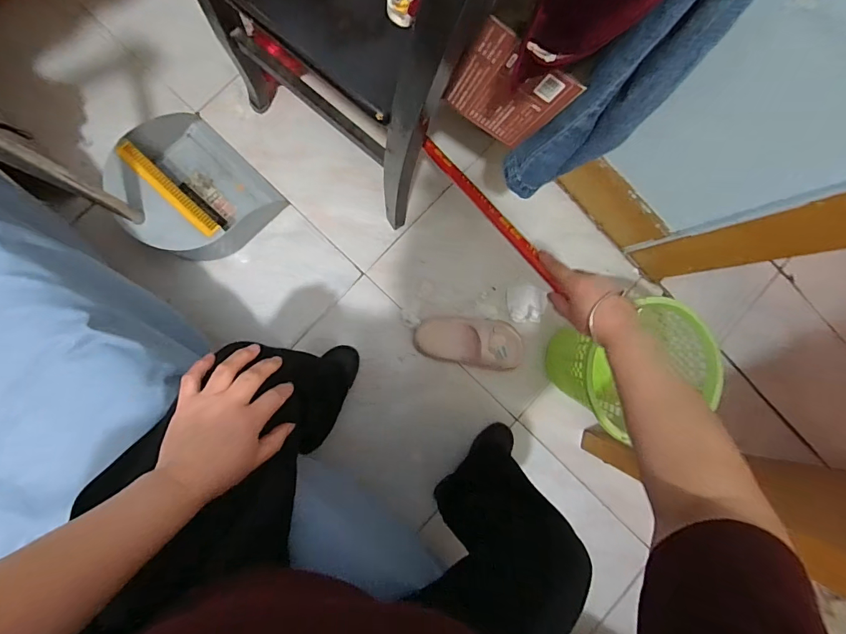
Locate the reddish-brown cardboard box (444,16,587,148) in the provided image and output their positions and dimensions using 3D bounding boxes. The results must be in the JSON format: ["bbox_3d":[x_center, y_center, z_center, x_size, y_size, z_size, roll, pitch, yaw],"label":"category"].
[{"bbox_3d":[0.091,-0.244,0.447,0.117,0.124,0.020,31,85,-7],"label":"reddish-brown cardboard box"}]

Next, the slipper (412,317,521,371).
[{"bbox_3d":[0.106,0.058,0.908,0.248,0.068,0.112,5,89,-8],"label":"slipper"}]

